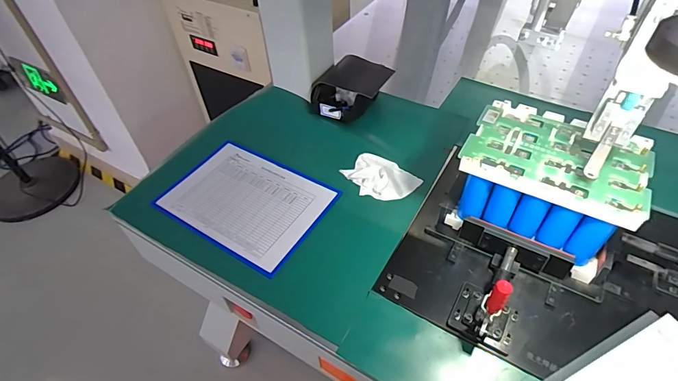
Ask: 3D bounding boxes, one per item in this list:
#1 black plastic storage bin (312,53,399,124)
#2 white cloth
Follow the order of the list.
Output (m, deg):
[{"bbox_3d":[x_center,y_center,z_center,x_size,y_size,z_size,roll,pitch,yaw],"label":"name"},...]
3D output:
[{"bbox_3d":[0.023,-0.228,0.918,0.141,0.093,0.179,23,53,22],"label":"black plastic storage bin"},{"bbox_3d":[0.083,-0.028,0.777,0.136,0.021,0.099,32,57,28],"label":"white cloth"}]

